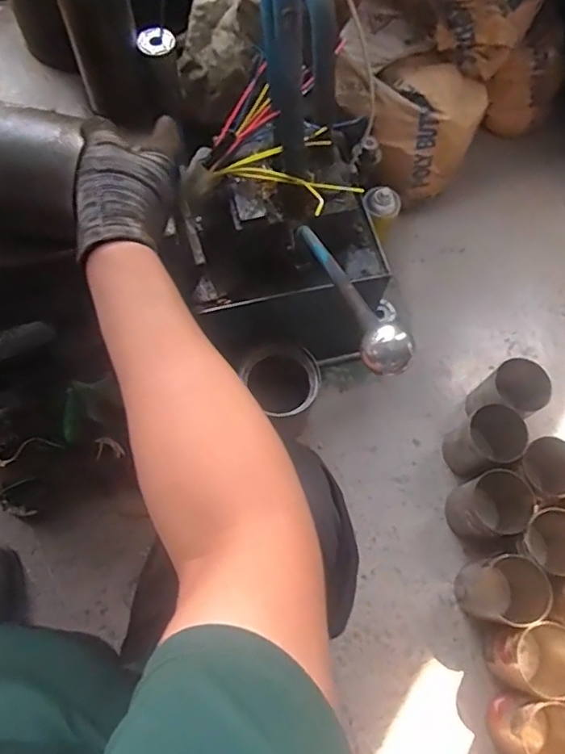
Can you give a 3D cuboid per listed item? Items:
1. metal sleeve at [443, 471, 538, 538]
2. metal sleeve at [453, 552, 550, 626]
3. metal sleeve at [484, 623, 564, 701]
[{"bbox_3d":[0.322,0.202,0.883,0.100,0.112,0.093,-24,72,-11],"label":"metal sleeve"},{"bbox_3d":[0.332,0.314,0.844,0.108,0.108,0.101,24,70,6],"label":"metal sleeve"},{"bbox_3d":[0.355,0.404,0.817,0.091,0.144,0.090,1,69,-2],"label":"metal sleeve"}]

